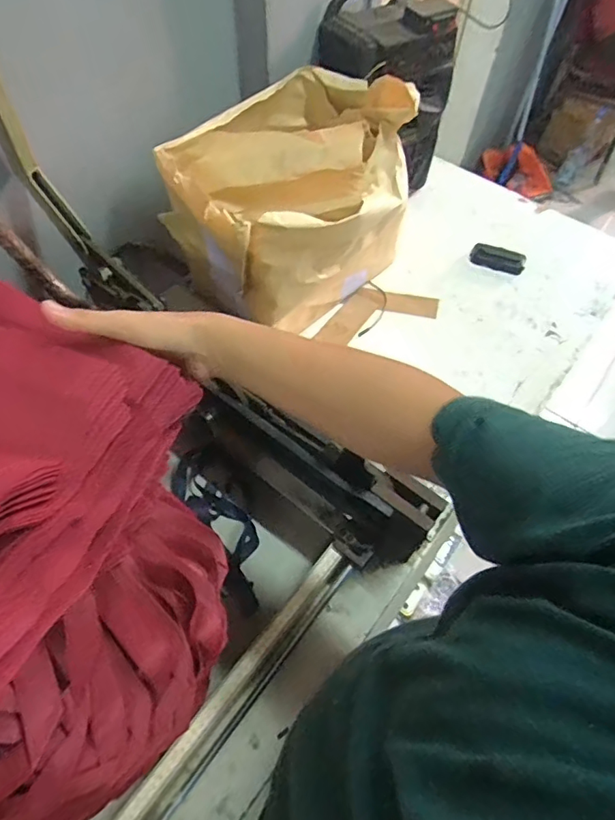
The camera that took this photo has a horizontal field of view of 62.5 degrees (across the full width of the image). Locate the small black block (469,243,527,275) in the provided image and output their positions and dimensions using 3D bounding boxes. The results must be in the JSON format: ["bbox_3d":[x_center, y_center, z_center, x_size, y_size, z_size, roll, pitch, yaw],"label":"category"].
[{"bbox_3d":[0.391,-0.310,1.042,0.112,0.026,0.041,16,60,7],"label":"small black block"}]

